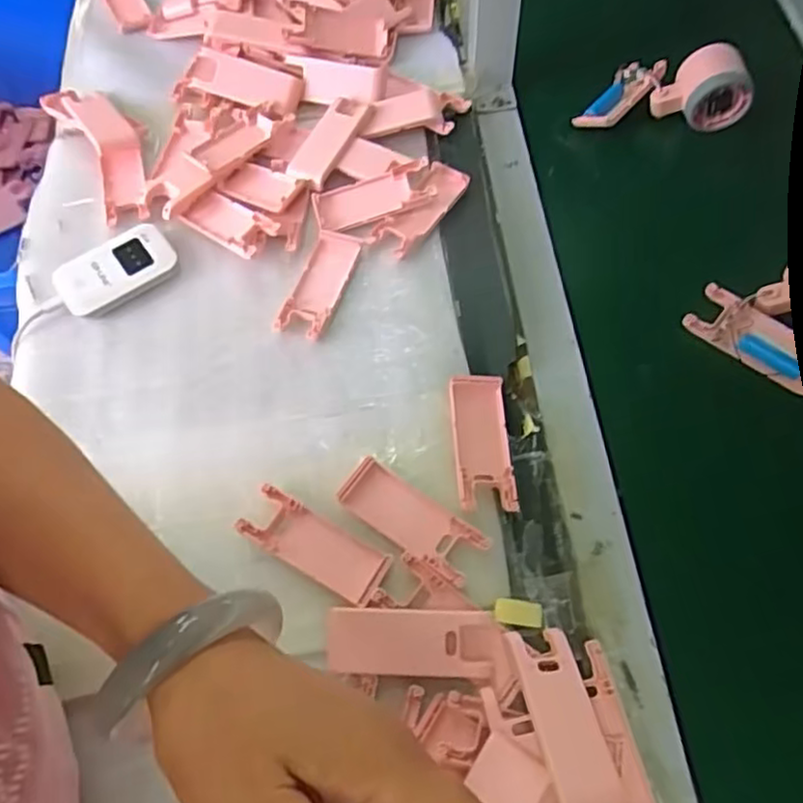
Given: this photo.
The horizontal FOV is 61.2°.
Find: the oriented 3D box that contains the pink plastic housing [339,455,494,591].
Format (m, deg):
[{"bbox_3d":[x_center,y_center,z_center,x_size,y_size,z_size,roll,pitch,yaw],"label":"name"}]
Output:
[{"bbox_3d":[0.005,0.082,0.459,0.102,0.010,0.045,33,68,18],"label":"pink plastic housing"}]

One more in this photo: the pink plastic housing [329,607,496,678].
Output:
[{"bbox_3d":[0.005,0.148,0.419,0.101,0.011,0.039,0,62,3],"label":"pink plastic housing"}]

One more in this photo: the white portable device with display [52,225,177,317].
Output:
[{"bbox_3d":[-0.241,-0.111,0.571,0.097,0.012,0.054,-33,66,-14],"label":"white portable device with display"}]

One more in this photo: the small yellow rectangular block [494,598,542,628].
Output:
[{"bbox_3d":[0.076,0.137,0.440,0.034,0.004,0.016,13,63,-16],"label":"small yellow rectangular block"}]

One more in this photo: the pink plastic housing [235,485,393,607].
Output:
[{"bbox_3d":[-0.059,0.095,0.454,0.103,0.008,0.037,27,67,16],"label":"pink plastic housing"}]

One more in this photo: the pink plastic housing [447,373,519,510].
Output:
[{"bbox_3d":[0.057,0.030,0.486,0.039,0.018,0.102,-3,62,1],"label":"pink plastic housing"}]

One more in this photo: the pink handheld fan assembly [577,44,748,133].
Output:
[{"bbox_3d":[0.240,-0.291,0.631,0.149,0.067,0.060,-2,62,2],"label":"pink handheld fan assembly"}]

